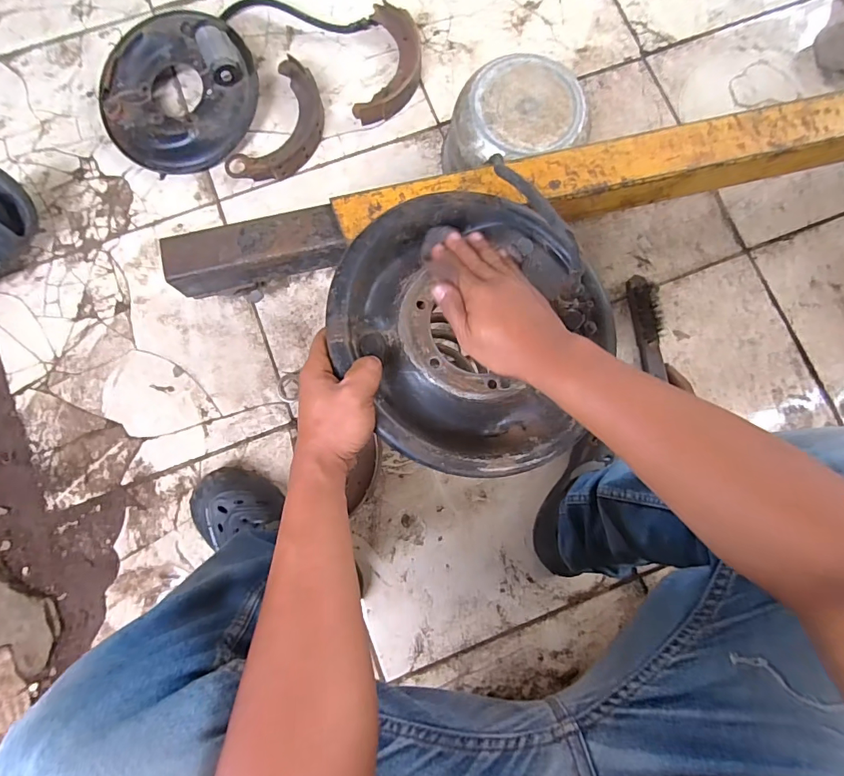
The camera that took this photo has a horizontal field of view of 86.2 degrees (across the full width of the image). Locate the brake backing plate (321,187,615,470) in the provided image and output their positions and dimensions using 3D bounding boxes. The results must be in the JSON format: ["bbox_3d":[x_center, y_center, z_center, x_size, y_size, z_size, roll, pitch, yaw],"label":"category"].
[{"bbox_3d":[0.052,-0.058,0.416,0.244,0.053,0.255,0,83,-1],"label":"brake backing plate"}]

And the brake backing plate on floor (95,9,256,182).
[{"bbox_3d":[-0.407,-0.497,0.747,0.256,0.087,0.238,0,83,-1],"label":"brake backing plate on floor"}]

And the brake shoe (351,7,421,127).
[{"bbox_3d":[-0.052,-0.566,0.791,0.099,0.030,0.214,9,83,0],"label":"brake shoe"}]

